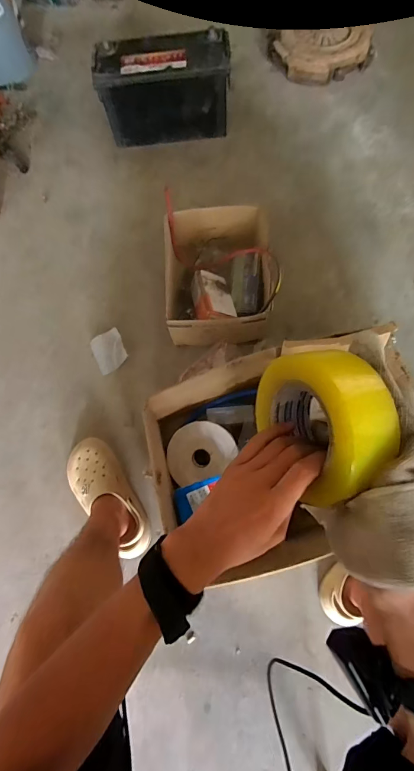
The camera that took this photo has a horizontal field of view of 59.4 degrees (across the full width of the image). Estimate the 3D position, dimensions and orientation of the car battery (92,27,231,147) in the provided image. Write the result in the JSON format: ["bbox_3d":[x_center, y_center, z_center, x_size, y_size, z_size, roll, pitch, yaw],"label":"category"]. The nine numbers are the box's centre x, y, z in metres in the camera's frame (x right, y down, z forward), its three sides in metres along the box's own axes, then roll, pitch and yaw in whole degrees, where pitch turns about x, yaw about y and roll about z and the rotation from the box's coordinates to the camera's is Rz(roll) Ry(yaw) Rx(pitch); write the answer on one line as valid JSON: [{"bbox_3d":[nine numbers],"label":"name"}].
[{"bbox_3d":[-0.139,-1.004,1.246,0.427,0.253,0.185,-4,72,3],"label":"car battery"}]

